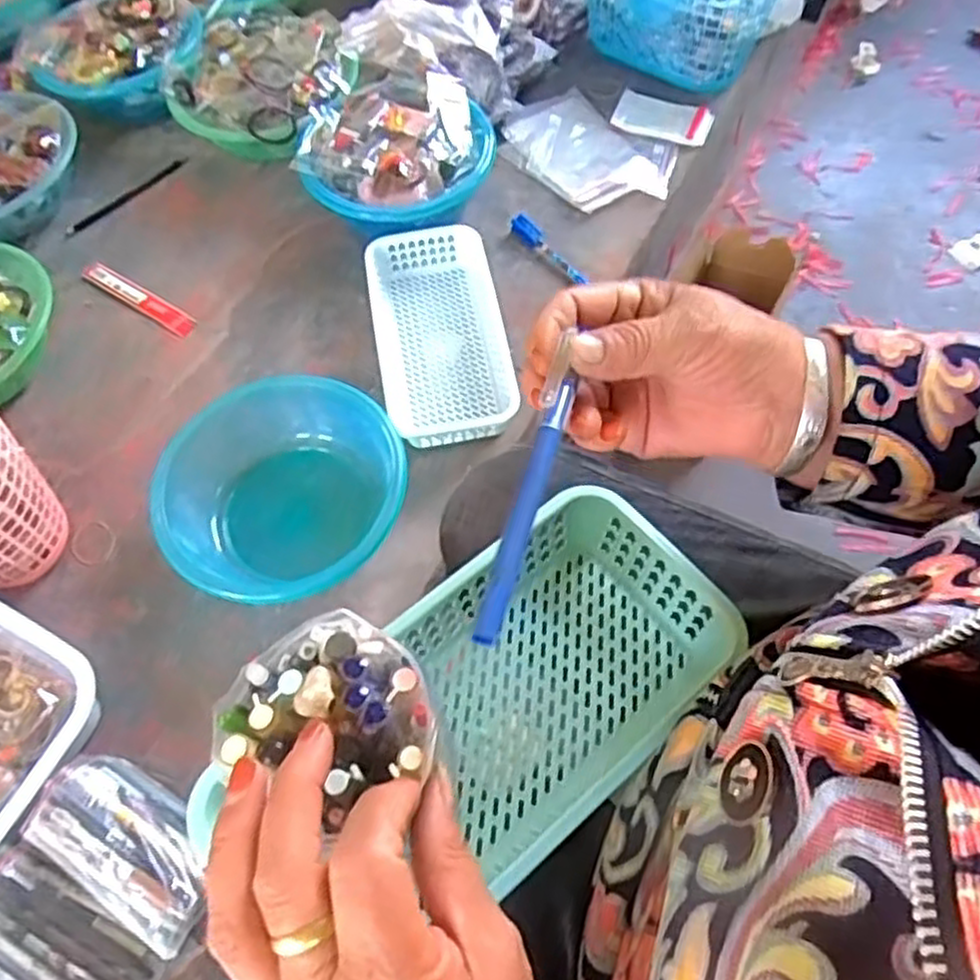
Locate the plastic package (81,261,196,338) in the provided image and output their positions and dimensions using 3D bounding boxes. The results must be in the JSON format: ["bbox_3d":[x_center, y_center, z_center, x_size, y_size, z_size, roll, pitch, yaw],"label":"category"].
[{"bbox_3d":[-0.411,-0.225,0.892,0.171,0.004,0.030,30,68,18],"label":"plastic package"}]

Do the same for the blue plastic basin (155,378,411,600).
[{"bbox_3d":[-0.185,0.013,0.723,0.221,0.108,0.206,-2,62,3],"label":"blue plastic basin"}]

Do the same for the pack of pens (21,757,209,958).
[{"bbox_3d":[-0.272,0.267,0.574,0.148,0.047,0.079,28,66,18],"label":"pack of pens"}]

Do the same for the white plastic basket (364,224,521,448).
[{"bbox_3d":[-0.054,-0.168,0.817,0.139,0.048,0.257,-11,62,-2],"label":"white plastic basket"}]

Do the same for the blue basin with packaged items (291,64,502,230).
[{"bbox_3d":[-0.107,-0.398,0.914,0.213,0.078,0.244,22,64,16],"label":"blue basin with packaged items"}]

